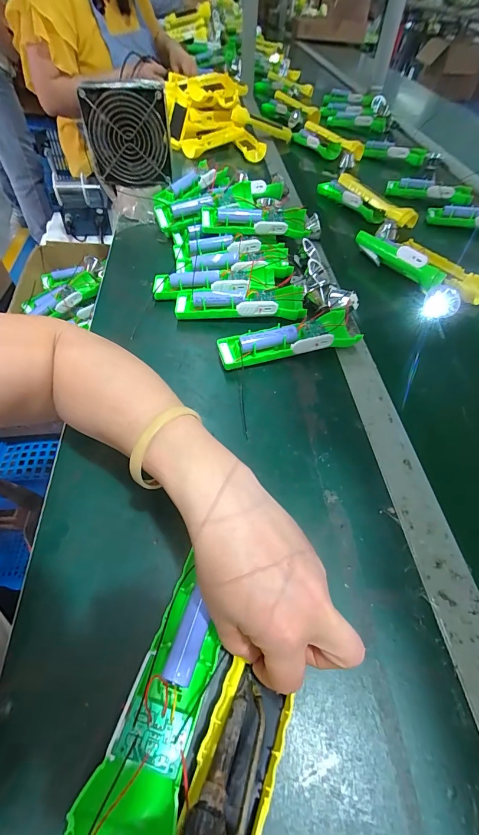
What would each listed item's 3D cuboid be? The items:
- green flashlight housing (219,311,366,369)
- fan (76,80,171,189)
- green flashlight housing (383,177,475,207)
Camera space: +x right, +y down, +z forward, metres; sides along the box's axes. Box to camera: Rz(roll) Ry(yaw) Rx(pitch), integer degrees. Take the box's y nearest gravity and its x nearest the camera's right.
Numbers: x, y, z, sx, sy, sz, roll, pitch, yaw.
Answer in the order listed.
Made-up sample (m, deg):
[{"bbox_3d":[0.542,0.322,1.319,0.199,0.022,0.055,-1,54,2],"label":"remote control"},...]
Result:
[{"bbox_3d":[0.056,-0.090,0.416,0.159,0.035,0.047,-13,54,-13],"label":"green flashlight housing"},{"bbox_3d":[-0.173,-0.436,0.554,0.124,0.125,0.031,-2,52,-4],"label":"fan"},{"bbox_3d":[0.381,-0.458,0.713,0.163,0.029,0.031,22,54,13],"label":"green flashlight housing"}]

